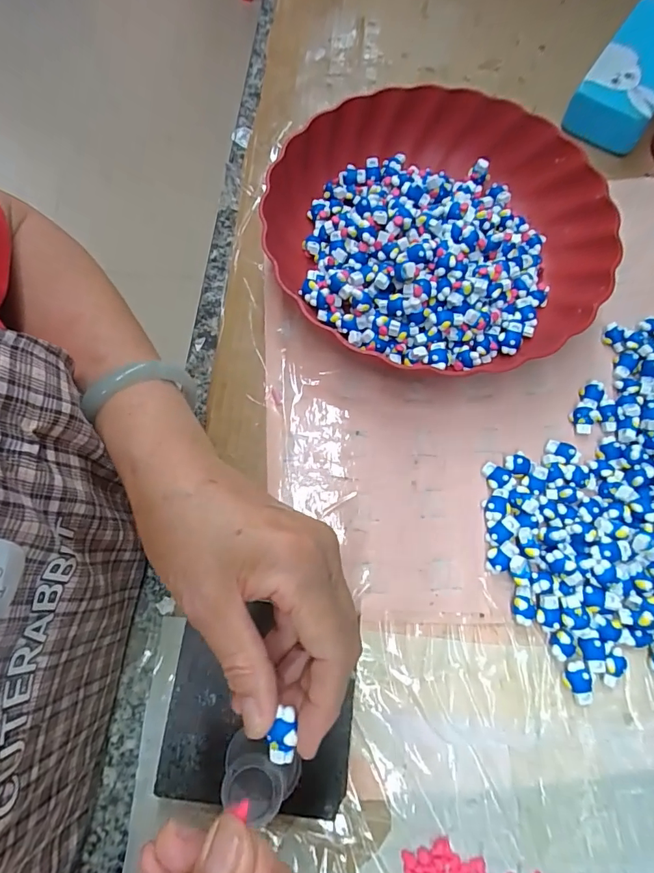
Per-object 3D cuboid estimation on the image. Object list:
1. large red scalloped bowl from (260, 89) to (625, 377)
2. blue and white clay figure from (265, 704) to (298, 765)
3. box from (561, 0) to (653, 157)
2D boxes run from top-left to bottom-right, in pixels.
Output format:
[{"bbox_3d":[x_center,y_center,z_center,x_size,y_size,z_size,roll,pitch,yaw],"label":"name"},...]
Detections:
[{"bbox_3d":[0.085,-0.158,0.348,0.250,0.047,0.241,0,71,1],"label":"large red scalloped bowl"},{"bbox_3d":[-0.019,0.122,0.186,0.010,0.006,0.021,5,89,3],"label":"blue and white clay figure"},{"bbox_3d":[0.282,-0.333,0.417,0.066,0.031,0.162,32,74,12],"label":"box"}]

